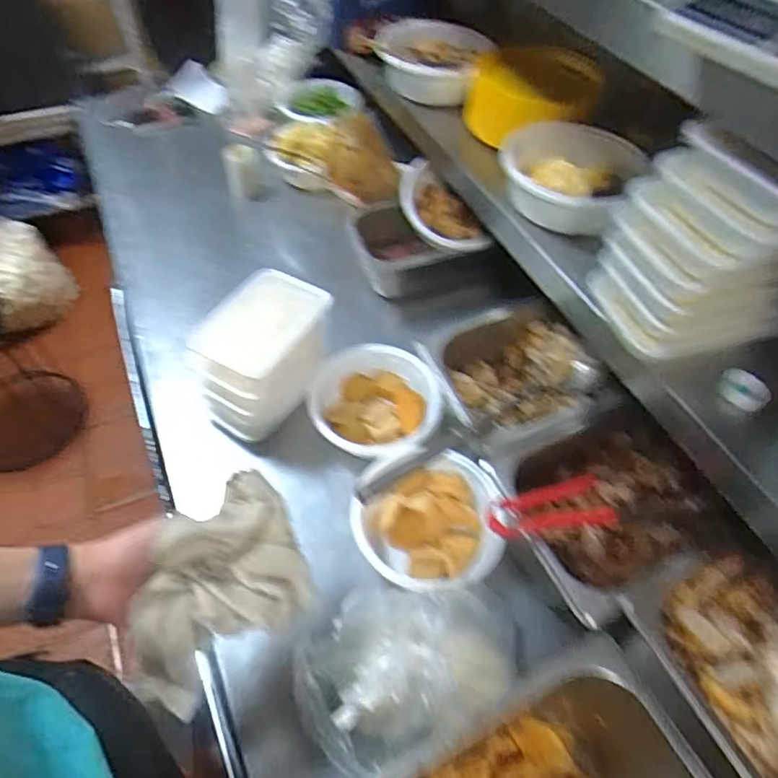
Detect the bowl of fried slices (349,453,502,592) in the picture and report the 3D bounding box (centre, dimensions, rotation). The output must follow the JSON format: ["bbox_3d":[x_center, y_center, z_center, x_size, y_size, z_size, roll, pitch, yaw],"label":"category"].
[{"bbox_3d":[0.050,0.161,0.639,0.175,0.066,0.160,1,54,-1],"label":"bowl of fried slices"}]

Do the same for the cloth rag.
[{"bbox_3d":[-0.150,0.169,0.462,0.174,0.089,0.128,-36,63,-24],"label":"cloth rag"}]

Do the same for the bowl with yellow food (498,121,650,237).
[{"bbox_3d":[0.212,-0.263,0.662,0.179,0.051,0.151,31,59,19],"label":"bowl with yellow food"}]

